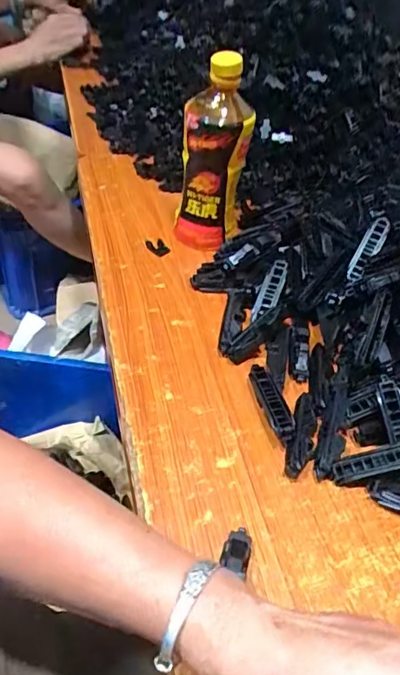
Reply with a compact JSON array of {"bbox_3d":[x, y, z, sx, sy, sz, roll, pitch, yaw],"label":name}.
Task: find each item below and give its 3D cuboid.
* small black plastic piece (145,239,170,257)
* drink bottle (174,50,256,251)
[{"bbox_3d":[-0.048,-0.101,0.593,0.025,0.012,0.018,24,48,16],"label":"small black plastic piece"},{"bbox_3d":[0.013,-0.186,0.546,0.056,0.183,0.058,-29,56,-31],"label":"drink bottle"}]

